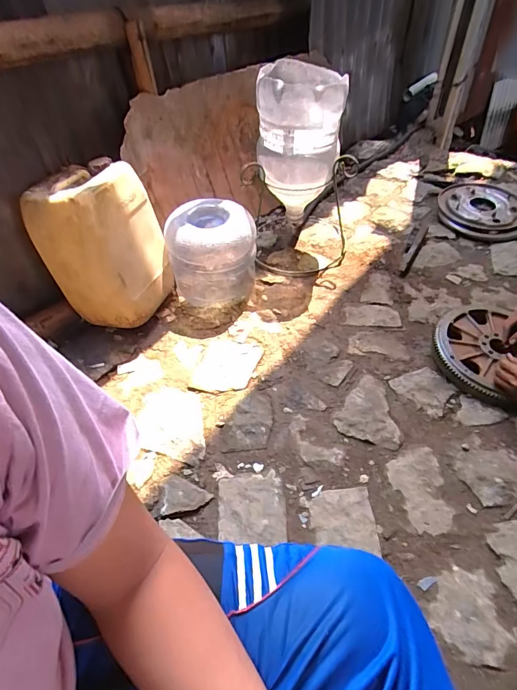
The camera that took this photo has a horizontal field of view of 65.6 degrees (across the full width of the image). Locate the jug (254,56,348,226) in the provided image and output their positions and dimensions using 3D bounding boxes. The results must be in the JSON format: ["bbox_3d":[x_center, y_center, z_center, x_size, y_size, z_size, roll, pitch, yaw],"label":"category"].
[{"bbox_3d":[0.123,-0.574,1.179,0.232,0.389,0.210,2,50,7],"label":"jug"}]

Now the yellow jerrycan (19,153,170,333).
[{"bbox_3d":[-0.416,-0.274,1.085,0.236,0.371,0.262,9,51,12],"label":"yellow jerrycan"}]

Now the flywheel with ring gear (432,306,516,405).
[{"bbox_3d":[0.612,0.007,1.070,0.290,0.054,0.273,-2,49,3],"label":"flywheel with ring gear"}]

